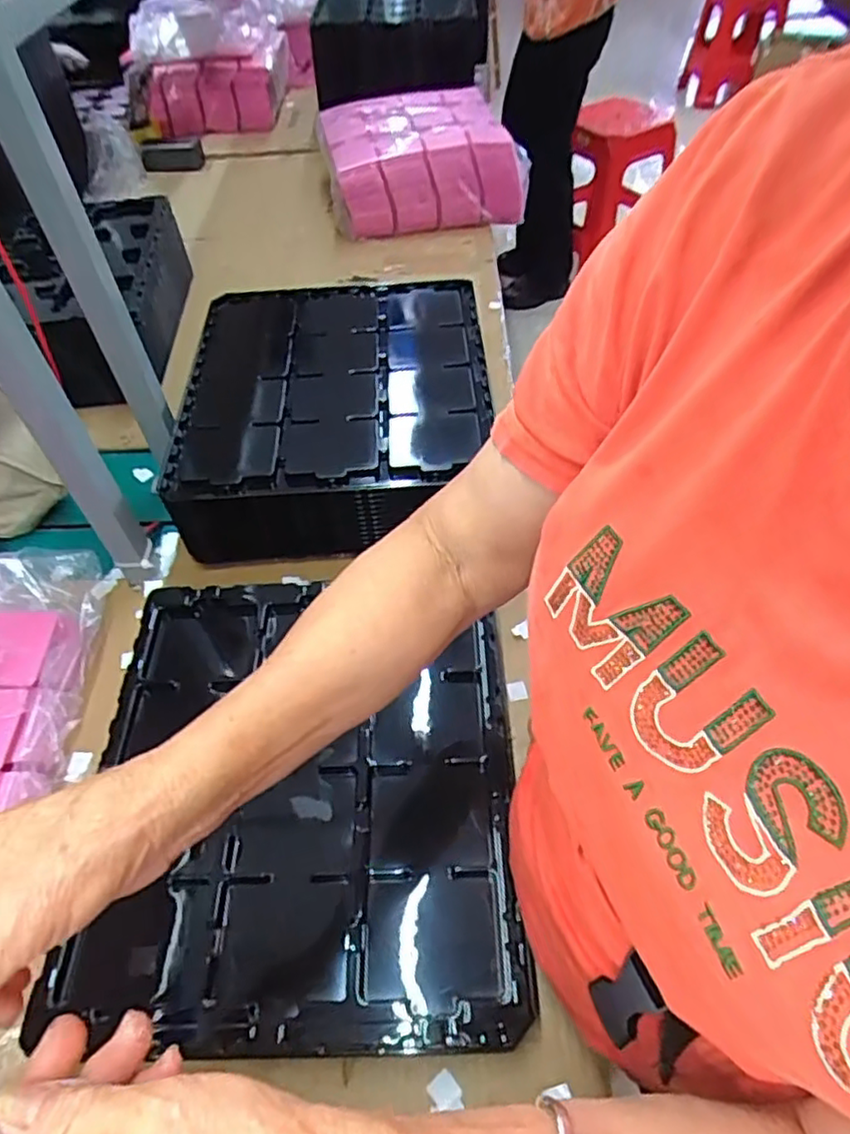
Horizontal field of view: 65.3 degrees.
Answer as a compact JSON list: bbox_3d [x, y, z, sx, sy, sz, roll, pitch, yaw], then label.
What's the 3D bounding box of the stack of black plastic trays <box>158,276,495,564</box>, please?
[{"bbox_3d":[-0.099,-0.184,0.772,0.338,0.100,0.383,-3,50,1],"label":"stack of black plastic trays"}]

